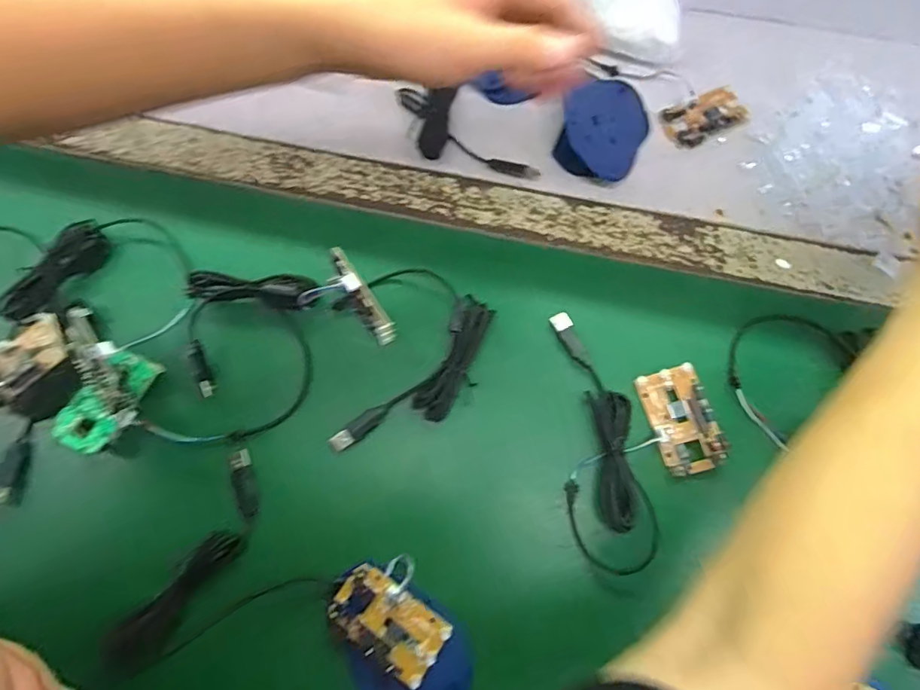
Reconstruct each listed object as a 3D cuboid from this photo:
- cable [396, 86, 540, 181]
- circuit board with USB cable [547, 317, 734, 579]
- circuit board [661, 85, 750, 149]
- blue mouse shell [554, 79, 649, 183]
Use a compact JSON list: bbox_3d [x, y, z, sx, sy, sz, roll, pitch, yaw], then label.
[{"bbox_3d":[-0.003,-0.188,0.456,0.063,0.013,0.150,-36,79,-8],"label":"cable"},{"bbox_3d":[0.135,0.066,0.374,0.111,0.018,0.185,-1,74,0],"label":"circuit board with USB cable"},{"bbox_3d":[0.224,-0.208,0.461,0.076,0.006,0.044,-22,75,-6],"label":"circuit board"},{"bbox_3d":[0.130,-0.200,0.450,0.073,0.026,0.113,26,75,7],"label":"blue mouse shell"}]

